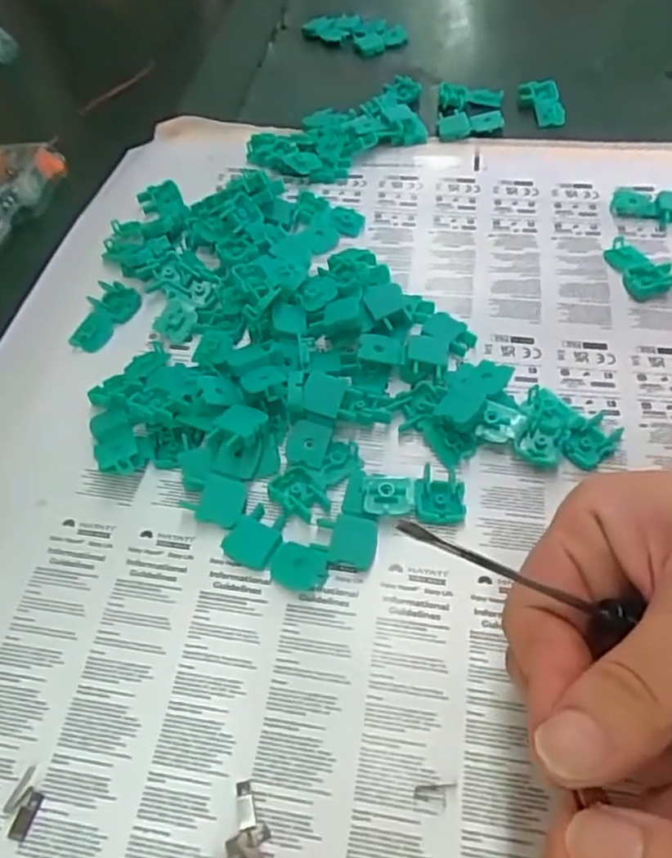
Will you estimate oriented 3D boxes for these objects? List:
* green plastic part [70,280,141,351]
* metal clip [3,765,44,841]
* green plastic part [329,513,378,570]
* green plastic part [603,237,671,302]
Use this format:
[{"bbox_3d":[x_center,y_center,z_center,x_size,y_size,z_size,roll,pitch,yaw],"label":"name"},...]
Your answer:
[{"bbox_3d":[-0.123,-0.060,0.345,0.024,0.011,0.041,13,56,13],"label":"green plastic part"},{"bbox_3d":[-0.104,0.124,0.215,0.010,0.005,0.020,9,55,10],"label":"metal clip"},{"bbox_3d":[0.007,0.045,0.263,0.018,0.005,0.021,5,55,7],"label":"green plastic part"},{"bbox_3d":[0.161,-0.087,0.344,0.025,0.010,0.045,-10,54,-4],"label":"green plastic part"}]

